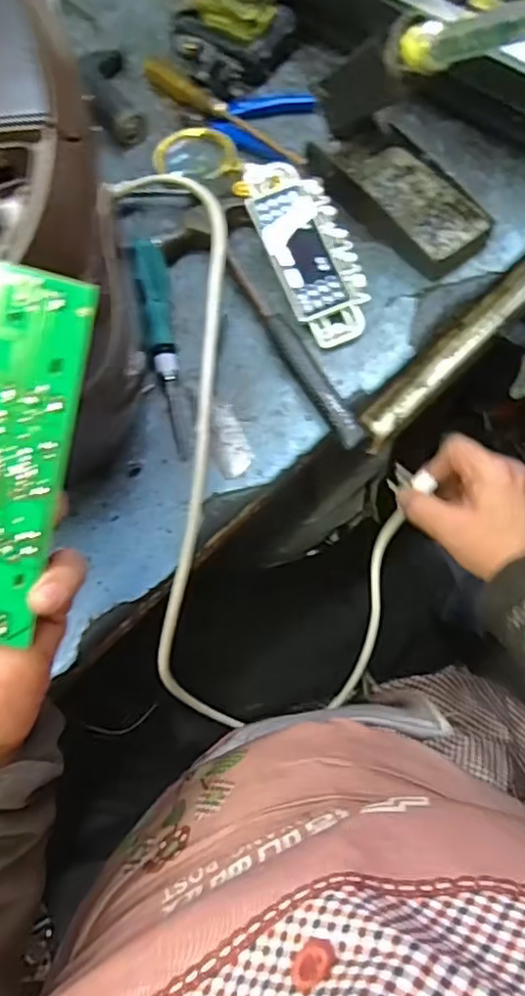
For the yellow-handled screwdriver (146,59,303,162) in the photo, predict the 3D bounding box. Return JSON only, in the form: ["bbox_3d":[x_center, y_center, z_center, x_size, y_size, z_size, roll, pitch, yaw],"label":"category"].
[{"bbox_3d":[-0.036,-0.349,0.570,0.019,0.025,0.206,-42,71,-14],"label":"yellow-handled screwdriver"}]

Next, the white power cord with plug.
[{"bbox_3d":[0.015,-0.044,0.554,0.222,0.275,0.434,-7,67,0],"label":"white power cord with plug"}]

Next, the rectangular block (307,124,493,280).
[{"bbox_3d":[0.112,-0.248,0.513,0.072,0.032,0.149,-37,70,-12],"label":"rectangular block"}]

